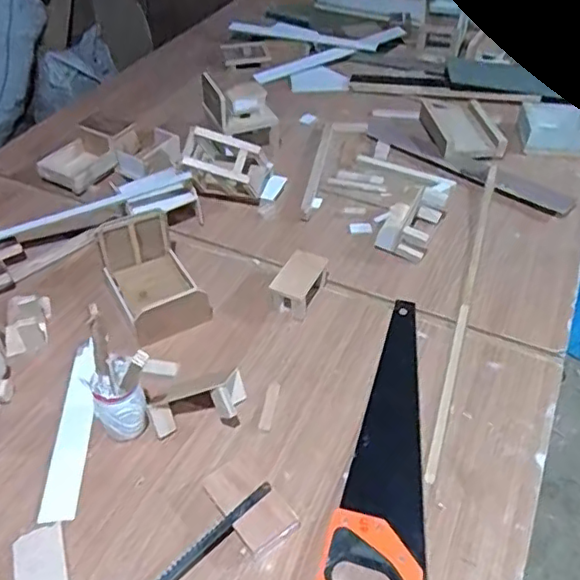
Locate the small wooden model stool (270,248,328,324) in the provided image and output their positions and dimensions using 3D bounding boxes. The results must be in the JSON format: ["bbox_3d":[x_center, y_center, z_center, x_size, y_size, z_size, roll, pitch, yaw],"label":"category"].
[{"bbox_3d":[0.018,-0.014,0.982,0.060,0.061,0.110,21,49,22],"label":"small wooden model stool"}]

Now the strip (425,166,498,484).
[{"bbox_3d":[0.299,0.001,1.002,0.017,0.015,0.725,13,47,15],"label":"strip"}]

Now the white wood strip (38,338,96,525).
[{"bbox_3d":[-0.292,0.183,0.822,0.047,0.011,0.269,-3,44,-1],"label":"white wood strip"}]

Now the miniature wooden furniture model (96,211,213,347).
[{"bbox_3d":[-0.219,-0.018,0.955,0.126,0.097,0.199,-25,62,-21],"label":"miniature wooden furniture model"}]

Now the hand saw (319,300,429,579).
[{"bbox_3d":[0.150,0.196,0.795,0.119,0.028,0.522,12,46,14],"label":"hand saw"}]

